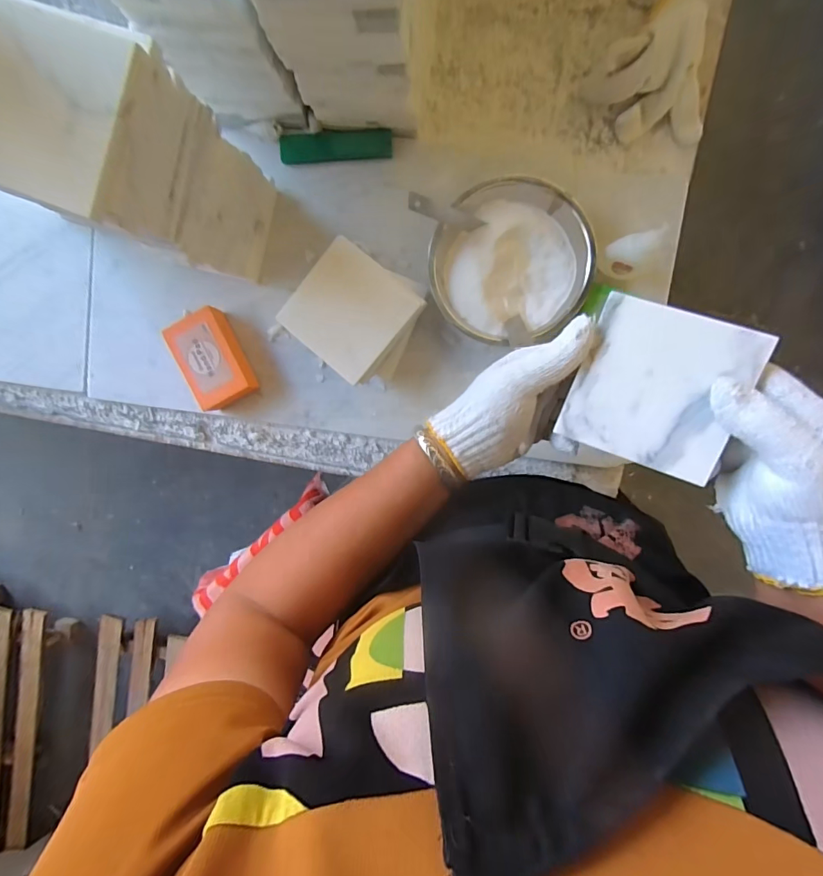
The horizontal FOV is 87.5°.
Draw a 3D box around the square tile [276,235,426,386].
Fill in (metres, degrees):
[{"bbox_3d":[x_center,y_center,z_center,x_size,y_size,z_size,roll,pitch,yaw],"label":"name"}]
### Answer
[{"bbox_3d":[-0.059,-0.120,0.407,0.100,0.005,0.101,40,96,-2],"label":"square tile"}]

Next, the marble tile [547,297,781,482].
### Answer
[{"bbox_3d":[0.160,-0.032,0.280,0.097,0.004,0.097,21,102,15],"label":"marble tile"}]

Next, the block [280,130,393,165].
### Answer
[{"bbox_3d":[-0.076,-0.295,0.434,0.111,0.008,0.029,-3,96,3],"label":"block"}]

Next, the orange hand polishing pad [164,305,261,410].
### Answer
[{"bbox_3d":[-0.210,-0.081,0.453,0.060,0.031,0.094,-25,94,5],"label":"orange hand polishing pad"}]

